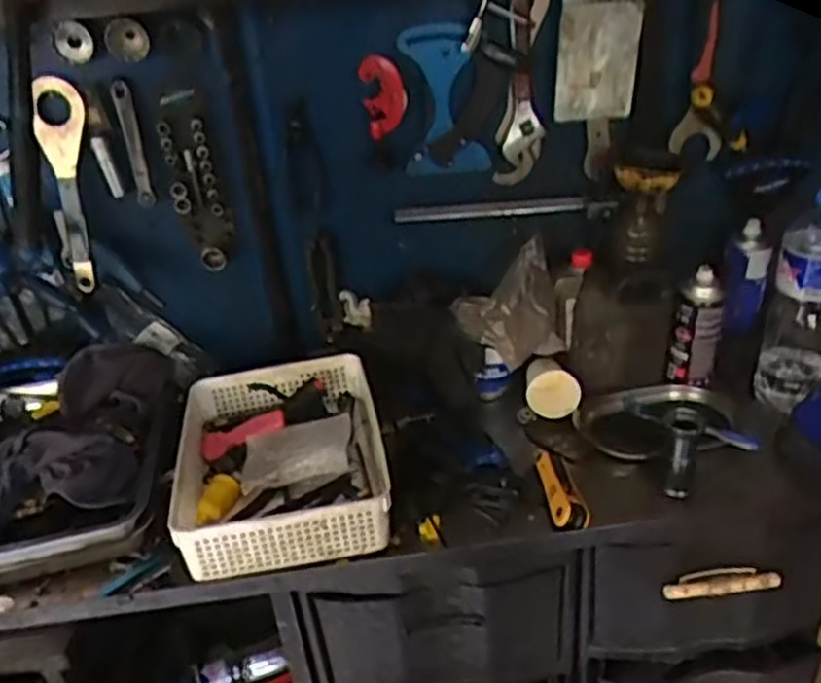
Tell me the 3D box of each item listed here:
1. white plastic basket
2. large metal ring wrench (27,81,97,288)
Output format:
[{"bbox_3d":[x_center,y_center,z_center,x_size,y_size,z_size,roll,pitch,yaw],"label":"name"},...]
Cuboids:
[{"bbox_3d":[-0.169,0.153,0.992,0.250,0.079,0.335,-9,30,-6],"label":"white plastic basket"},{"bbox_3d":[-0.461,-0.206,1.023,0.069,0.278,0.012,4,21,8],"label":"large metal ring wrench"}]

